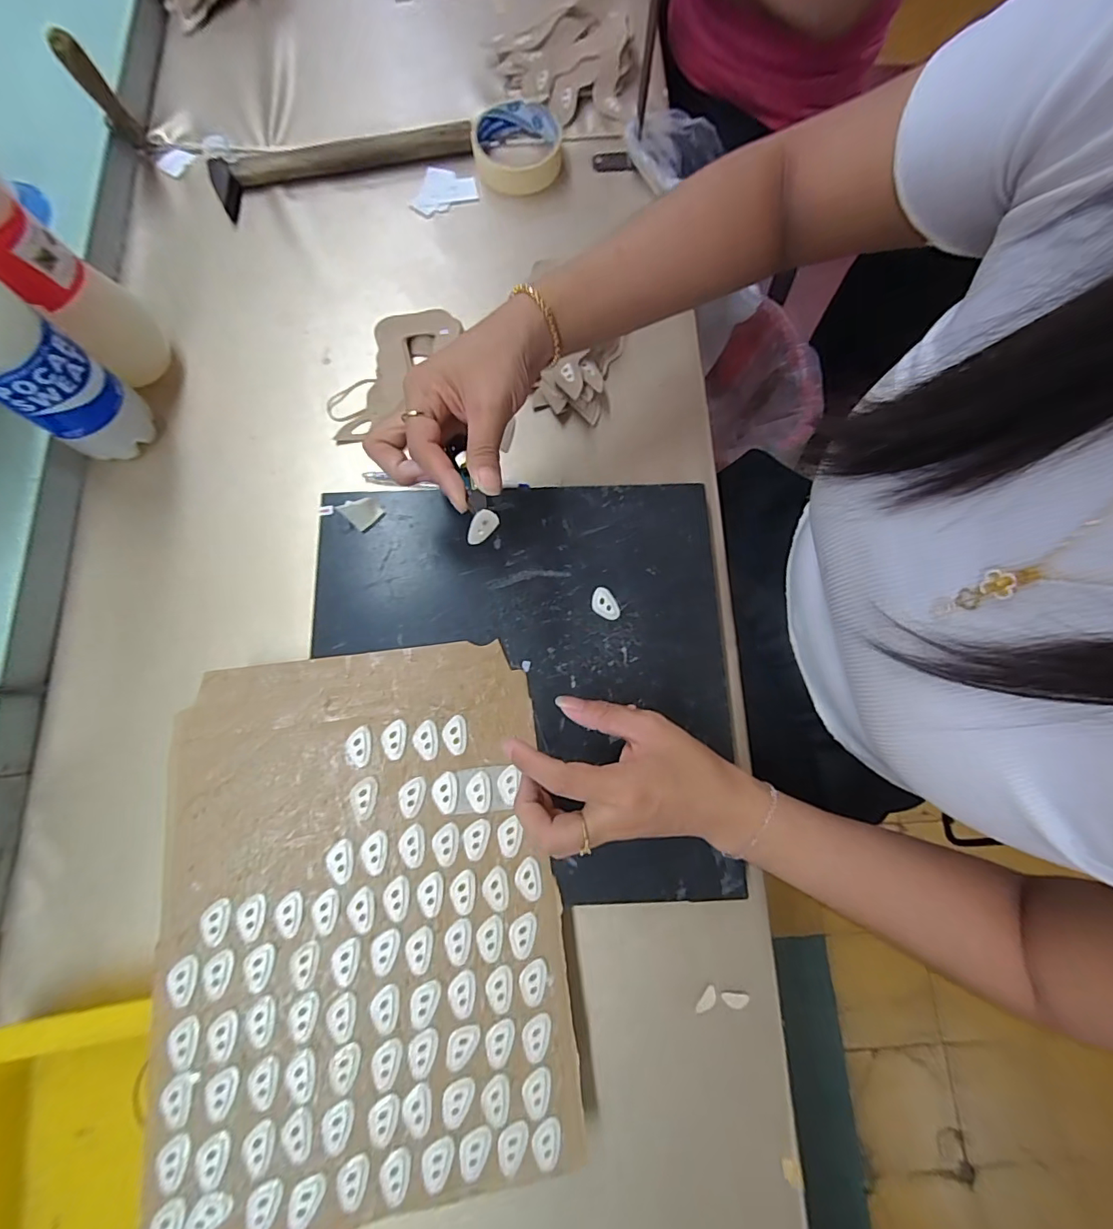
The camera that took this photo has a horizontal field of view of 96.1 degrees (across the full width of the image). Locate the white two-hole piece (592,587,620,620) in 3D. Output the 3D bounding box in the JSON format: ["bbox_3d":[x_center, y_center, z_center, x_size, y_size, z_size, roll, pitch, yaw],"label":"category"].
[{"bbox_3d":[0.036,-0.008,0.376,0.018,0.004,0.027,-32,80,-8],"label":"white two-hole piece"}]

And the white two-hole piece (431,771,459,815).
[{"bbox_3d":[-0.075,0.120,0.335,0.017,0.004,0.026,-8,77,-3],"label":"white two-hole piece"}]

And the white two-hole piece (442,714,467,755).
[{"bbox_3d":[-0.070,0.083,0.345,0.016,0.004,0.026,-8,77,-4],"label":"white two-hole piece"}]

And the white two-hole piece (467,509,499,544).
[{"bbox_3d":[-0.042,-0.049,0.279,0.020,0.021,0.007,-31,78,-10],"label":"white two-hole piece"}]

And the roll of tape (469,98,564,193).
[{"bbox_3d":[-0.038,-0.456,0.489,0.084,0.030,0.088,0,77,-2],"label":"roll of tape"}]

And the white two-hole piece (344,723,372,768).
[{"bbox_3d":[-0.134,0.089,0.337,0.017,0.004,0.027,-9,77,-4],"label":"white two-hole piece"}]

